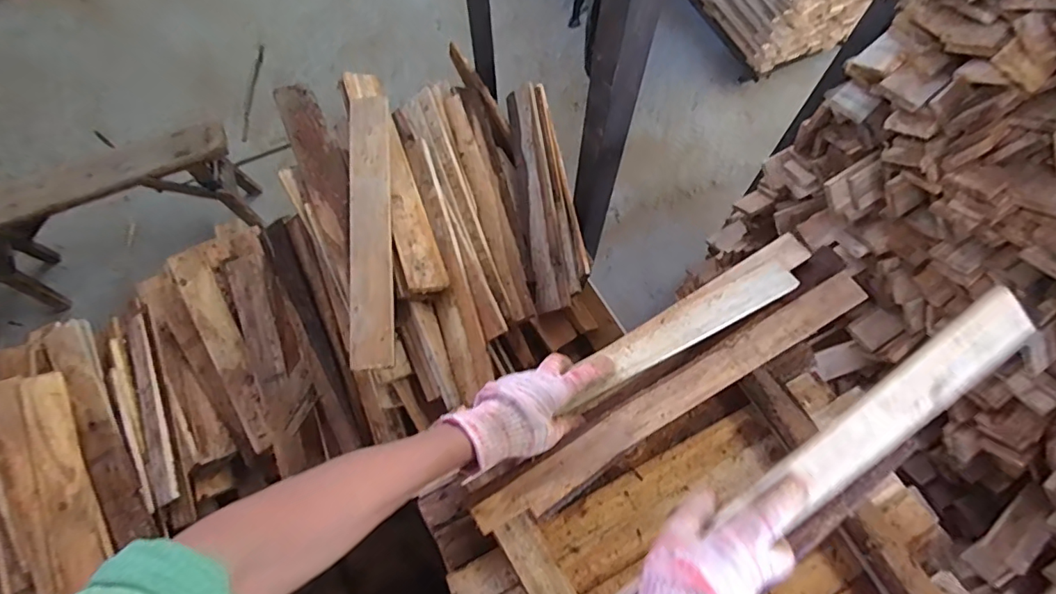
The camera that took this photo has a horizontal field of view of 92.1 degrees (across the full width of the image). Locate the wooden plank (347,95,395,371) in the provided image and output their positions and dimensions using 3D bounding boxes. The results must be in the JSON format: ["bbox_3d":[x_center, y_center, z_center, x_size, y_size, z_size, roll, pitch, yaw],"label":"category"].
[{"bbox_3d":[-0.265,-0.131,0.856,0.073,0.021,0.501,-10,68,5],"label":"wooden plank"}]

